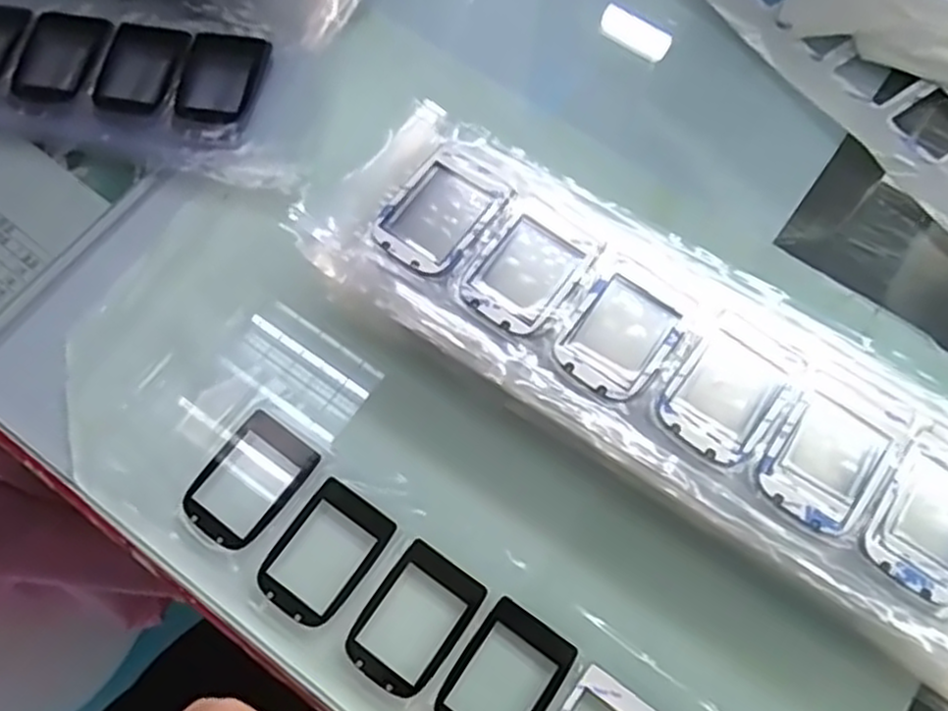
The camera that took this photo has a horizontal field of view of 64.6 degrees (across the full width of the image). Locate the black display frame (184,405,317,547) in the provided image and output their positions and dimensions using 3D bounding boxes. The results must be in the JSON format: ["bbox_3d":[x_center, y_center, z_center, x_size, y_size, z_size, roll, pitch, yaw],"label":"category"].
[{"bbox_3d":[-0.091,0.051,0.305,0.036,0.005,0.051,33,75,12],"label":"black display frame"}]

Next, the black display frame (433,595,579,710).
[{"bbox_3d":[0.011,0.121,0.279,0.036,0.004,0.051,32,74,12],"label":"black display frame"}]

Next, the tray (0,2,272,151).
[{"bbox_3d":[-0.228,-0.147,0.368,0.246,0.012,0.062,11,71,5],"label":"tray"}]

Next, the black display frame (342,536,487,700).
[{"bbox_3d":[-0.023,0.101,0.286,0.036,0.004,0.051,33,75,12],"label":"black display frame"}]

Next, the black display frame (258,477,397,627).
[{"bbox_3d":[-0.059,0.078,0.293,0.036,0.004,0.051,33,75,12],"label":"black display frame"}]

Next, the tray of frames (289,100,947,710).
[{"bbox_3d":[0.082,0.014,0.288,0.311,0.051,0.095,34,75,13],"label":"tray of frames"}]

